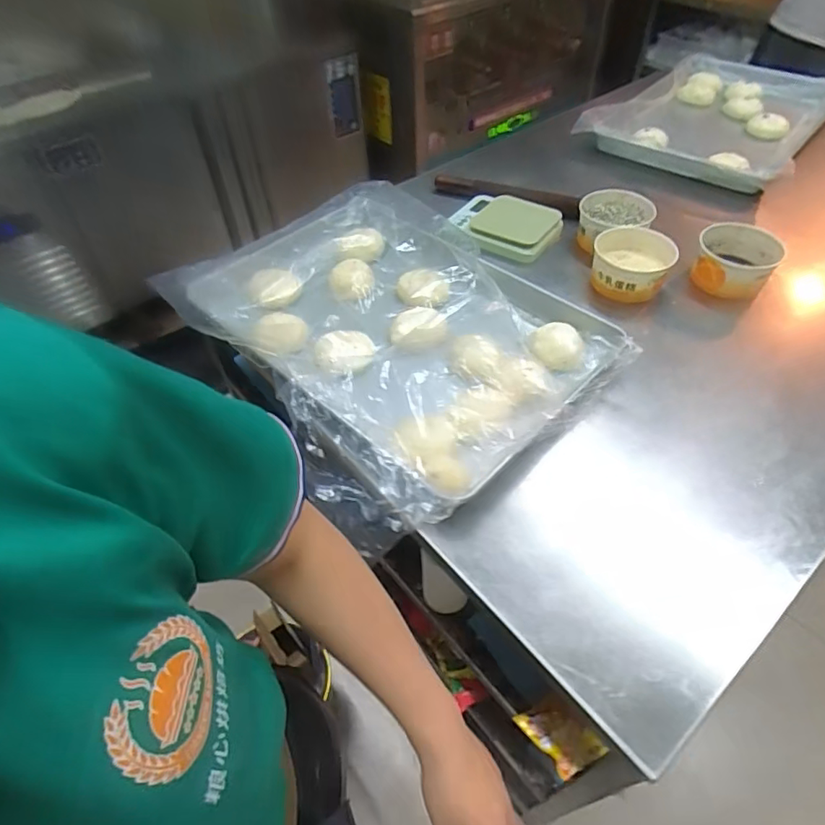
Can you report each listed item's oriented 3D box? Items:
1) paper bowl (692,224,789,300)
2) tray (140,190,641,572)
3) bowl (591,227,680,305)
[{"bbox_3d":[0.550,-0.256,0.924,0.123,0.067,0.134,20,53,19],"label":"paper bowl"},{"bbox_3d":[-0.045,-0.152,0.833,0.472,0.073,0.643,-33,55,-23],"label":"tray"},{"bbox_3d":[0.372,-0.251,0.919,0.124,0.072,0.125,13,51,13],"label":"bowl"}]

